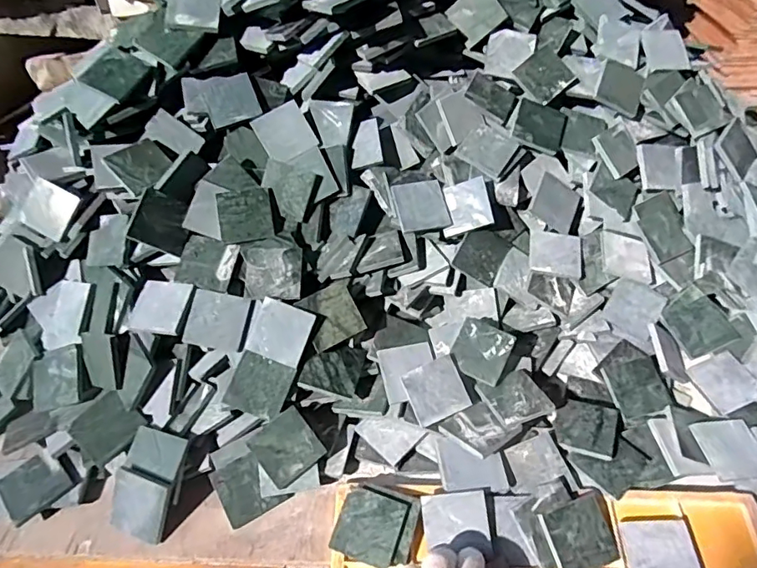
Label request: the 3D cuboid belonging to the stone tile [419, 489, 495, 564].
[{"bbox_3d":[0.061,0.186,0.400,0.050,0.009,0.046,-10,68,9],"label":"stone tile"}]

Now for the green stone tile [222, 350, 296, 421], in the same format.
[{"bbox_3d":[-0.104,0.090,0.456,0.050,0.004,0.049,20,77,0],"label":"green stone tile"}]

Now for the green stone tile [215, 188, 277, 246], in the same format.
[{"bbox_3d":[-0.129,-0.066,0.504,0.050,0.048,0.005,-10,3,-13],"label":"green stone tile"}]

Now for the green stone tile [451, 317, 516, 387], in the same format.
[{"bbox_3d":[0.095,0.061,0.480,0.050,0.004,0.050,23,78,19],"label":"green stone tile"}]

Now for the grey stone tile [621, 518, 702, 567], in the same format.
[{"bbox_3d":[0.216,0.205,0.393,0.049,0.006,0.049,-3,47,0],"label":"grey stone tile"}]

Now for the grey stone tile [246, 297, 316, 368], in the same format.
[{"bbox_3d":[-0.087,0.043,0.463,0.049,0.004,0.050,20,84,6],"label":"grey stone tile"}]

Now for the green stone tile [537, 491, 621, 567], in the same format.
[{"bbox_3d":[0.156,0.194,0.400,0.052,0.005,0.049,-15,68,-17],"label":"green stone tile"}]

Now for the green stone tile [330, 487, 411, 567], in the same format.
[{"bbox_3d":[-0.007,0.192,0.412,0.051,0.004,0.052,13,64,19],"label":"green stone tile"}]

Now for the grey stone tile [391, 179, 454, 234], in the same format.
[{"bbox_3d":[0.043,-0.077,0.510,0.052,0.004,0.049,-11,79,-15],"label":"grey stone tile"}]

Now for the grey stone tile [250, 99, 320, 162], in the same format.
[{"bbox_3d":[-0.092,-0.150,0.516,0.049,0.007,0.051,-29,92,-5],"label":"grey stone tile"}]

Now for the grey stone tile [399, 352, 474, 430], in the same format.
[{"bbox_3d":[0.052,0.095,0.464,0.050,0.007,0.049,-22,76,-10],"label":"grey stone tile"}]

